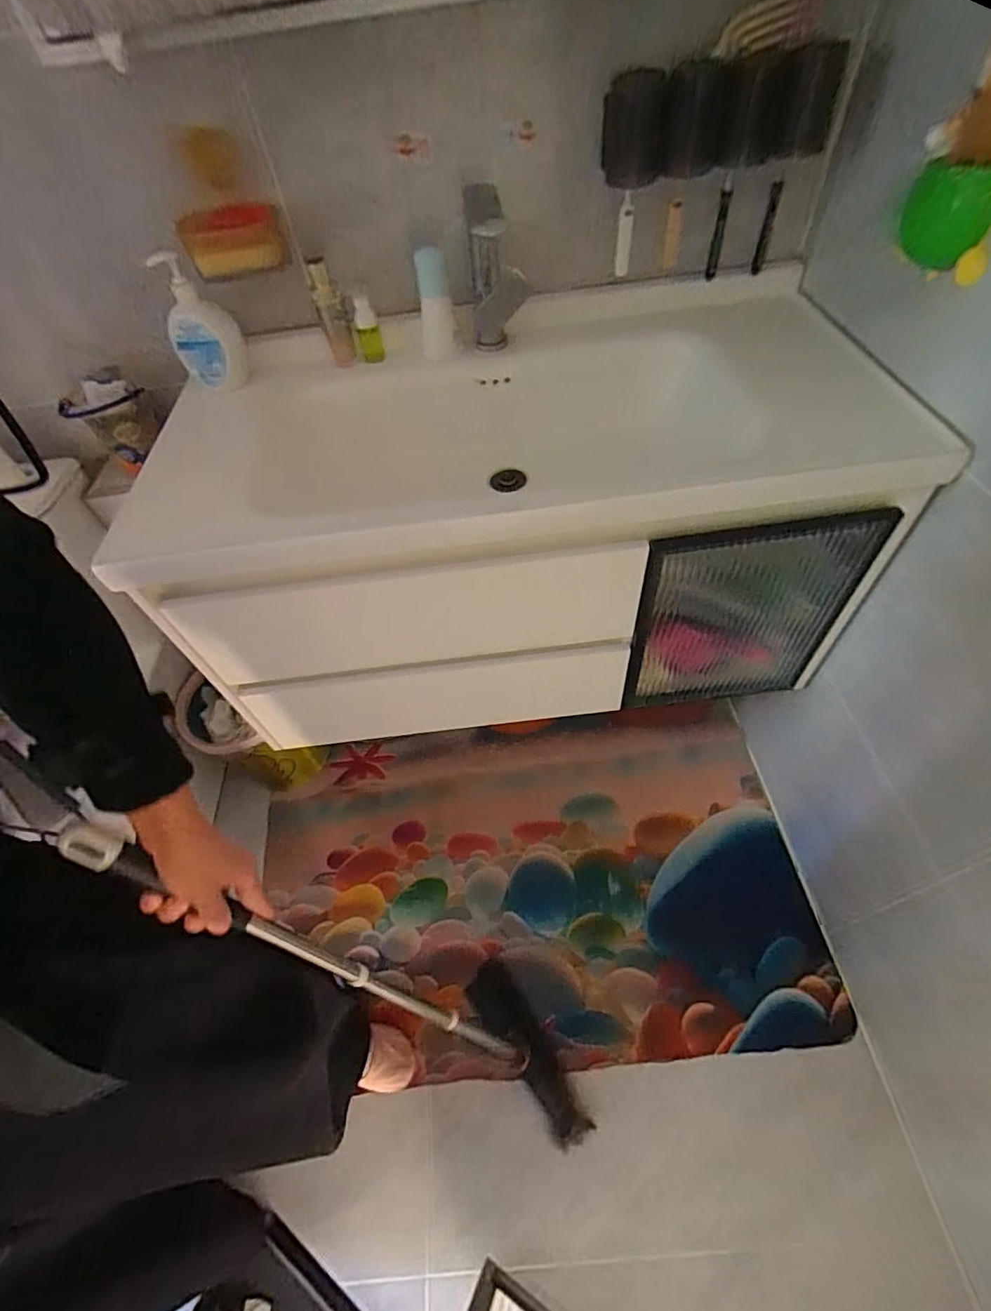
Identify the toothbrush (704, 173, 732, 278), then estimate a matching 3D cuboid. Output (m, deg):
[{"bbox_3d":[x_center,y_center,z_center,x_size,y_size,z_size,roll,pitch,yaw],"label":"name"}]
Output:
[{"bbox_3d":[0.318,-0.607,0.763,0.015,0.147,0.020,14,81,15],"label":"toothbrush"}]

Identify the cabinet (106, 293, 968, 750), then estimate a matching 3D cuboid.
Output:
[{"bbox_3d":[0.036,-0.204,0.912,0.960,0.485,0.453,-5,51,0],"label":"cabinet"}]

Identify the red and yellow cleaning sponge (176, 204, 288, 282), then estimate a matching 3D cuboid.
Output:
[{"bbox_3d":[-0.353,-0.558,0.729,0.133,0.067,0.086,-18,52,-10],"label":"red and yellow cleaning sponge"}]

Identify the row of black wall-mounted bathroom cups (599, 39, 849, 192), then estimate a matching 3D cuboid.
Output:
[{"bbox_3d":[0.265,-0.653,0.653,0.268,0.104,0.089,11,52,13],"label":"row of black wall-mounted bathroom cups"}]

